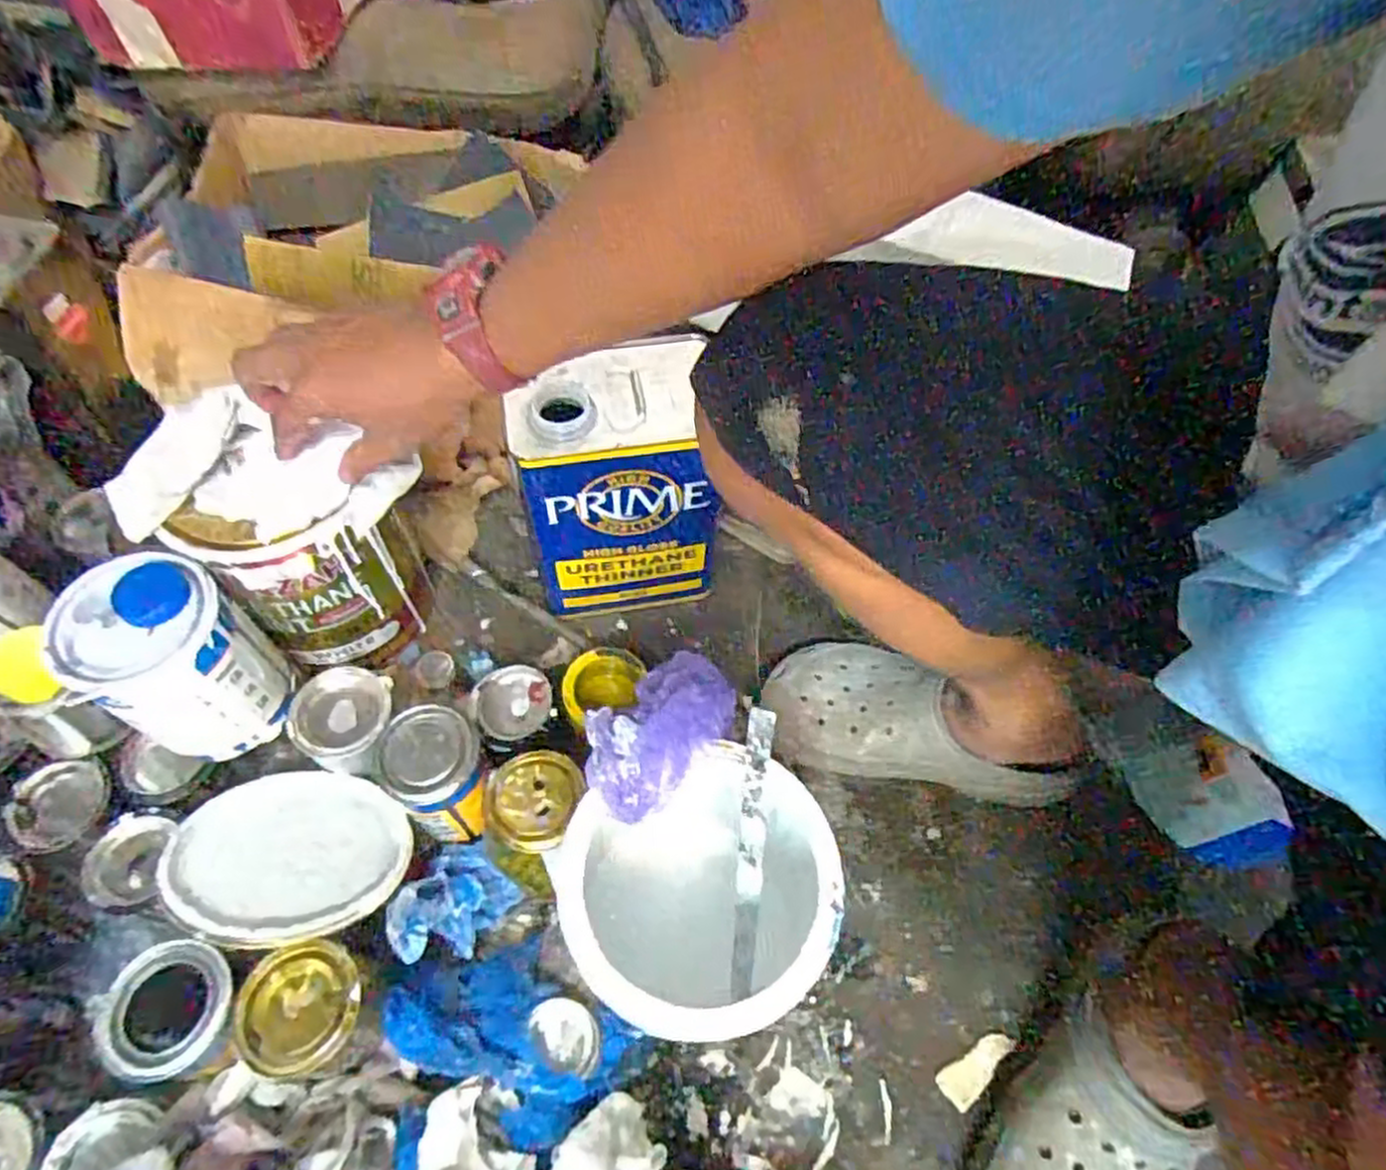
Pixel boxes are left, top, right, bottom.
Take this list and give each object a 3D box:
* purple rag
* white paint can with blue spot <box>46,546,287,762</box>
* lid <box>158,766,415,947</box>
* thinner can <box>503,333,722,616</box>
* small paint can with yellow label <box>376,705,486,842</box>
[{"bbox_3d":[-0.021,0.087,0.484,0.103,0.048,0.080,-28,66,-13],"label":"purple rag"},{"bbox_3d":[-0.366,0.054,0.562,0.098,0.132,0.097,0,63,0],"label":"white paint can with blue spot"},{"bbox_3d":[-0.277,0.185,0.538,0.144,0.011,0.149,14,24,-6],"label":"lid"},{"bbox_3d":[-0.061,-0.076,0.660,0.154,0.256,0.094,-10,63,-5],"label":"thinner can"},{"bbox_3d":[-0.192,0.148,0.596,0.069,0.110,0.075,0,63,0],"label":"small paint can with yellow label"}]

